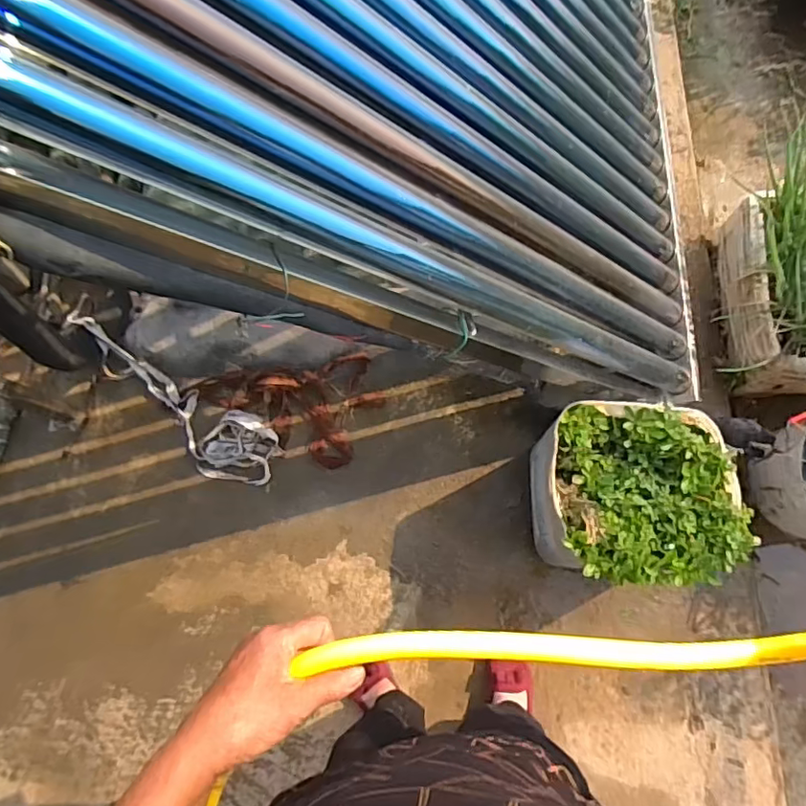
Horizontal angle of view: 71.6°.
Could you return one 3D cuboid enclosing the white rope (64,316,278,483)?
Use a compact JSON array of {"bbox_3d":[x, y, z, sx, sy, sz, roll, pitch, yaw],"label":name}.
[{"bbox_3d":[-0.556,0.001,1.323,0.589,0.072,0.181,30,79,11],"label":"white rope"}]

